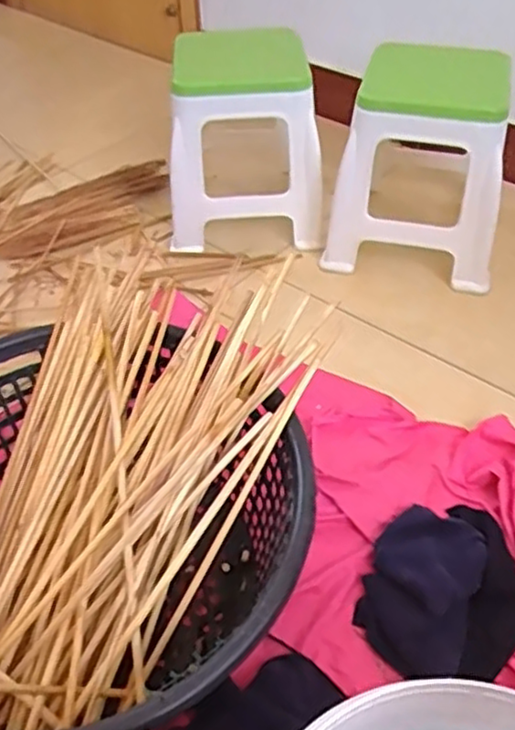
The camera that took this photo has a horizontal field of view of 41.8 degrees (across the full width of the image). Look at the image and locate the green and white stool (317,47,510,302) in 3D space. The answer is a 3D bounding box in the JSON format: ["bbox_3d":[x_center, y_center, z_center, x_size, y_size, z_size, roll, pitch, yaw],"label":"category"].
[{"bbox_3d":[0.300,-0.365,1.216,0.295,0.349,0.253,12,47,12],"label":"green and white stool"}]

